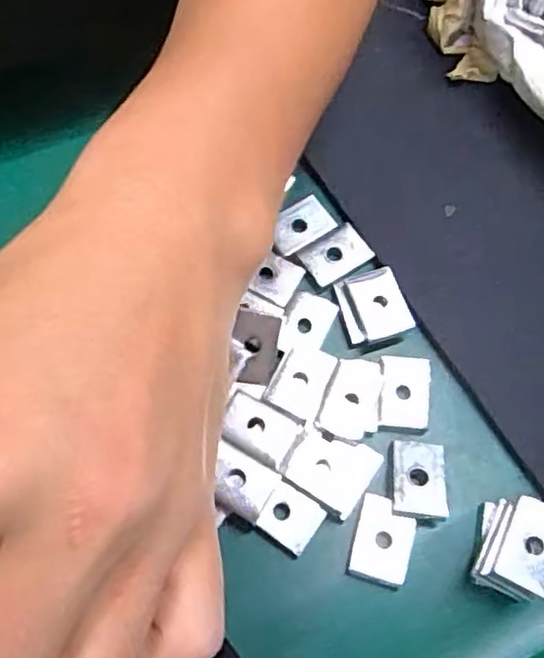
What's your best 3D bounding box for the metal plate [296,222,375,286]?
[{"bbox_3d":[0.026,-0.031,0.275,0.027,0.004,0.019,-30,72,-13],"label":"metal plate"}]

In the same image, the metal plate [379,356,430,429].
[{"bbox_3d":[0.052,0.023,0.252,0.019,0.004,0.026,5,68,0],"label":"metal plate"}]

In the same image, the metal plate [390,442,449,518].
[{"bbox_3d":[0.053,0.054,0.238,0.020,0.006,0.026,7,68,1],"label":"metal plate"}]

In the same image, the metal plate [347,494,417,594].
[{"bbox_3d":[0.039,0.075,0.233,0.020,0.006,0.029,16,69,4],"label":"metal plate"}]

